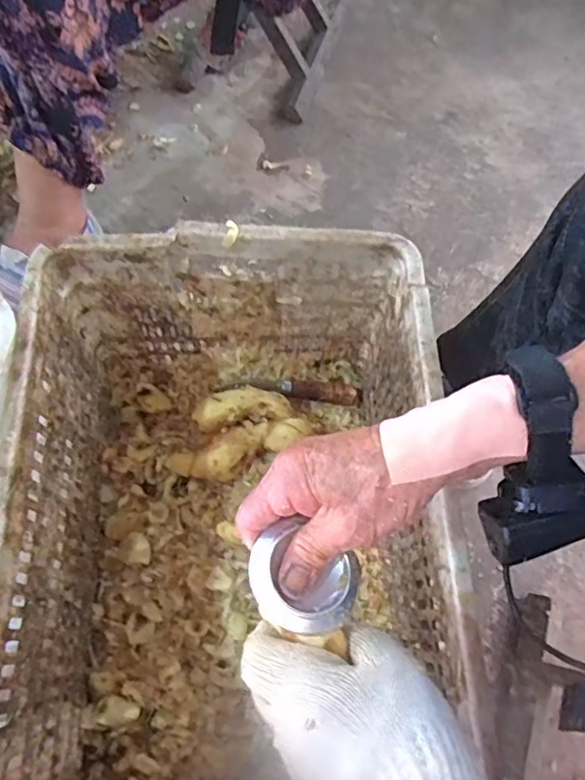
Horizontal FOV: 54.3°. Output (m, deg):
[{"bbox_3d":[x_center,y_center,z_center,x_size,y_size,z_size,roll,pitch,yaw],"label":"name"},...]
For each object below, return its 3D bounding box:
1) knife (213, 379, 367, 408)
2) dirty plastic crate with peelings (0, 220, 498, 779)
[{"bbox_3d":[0.002,0.000,0.700,0.184,0.027,0.024,5,66,-14],"label":"knife"},{"bbox_3d":[-0.055,0.139,0.538,0.344,0.255,0.508,0,67,-3],"label":"dirty plastic crate with peelings"}]

